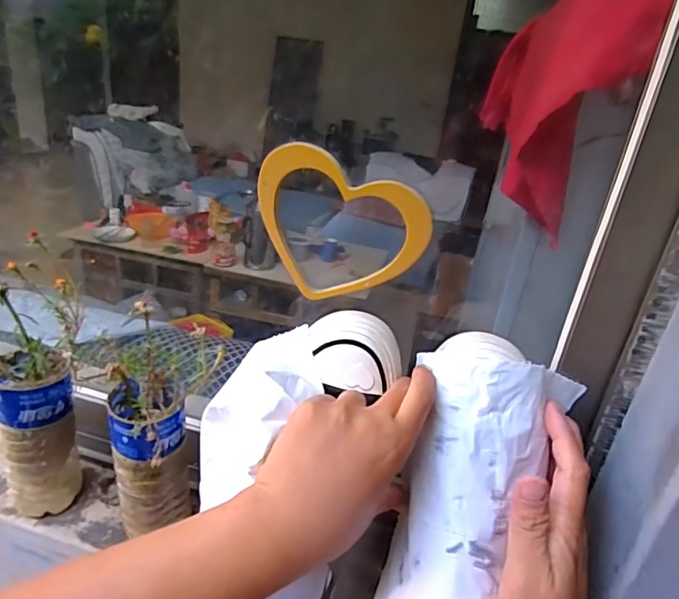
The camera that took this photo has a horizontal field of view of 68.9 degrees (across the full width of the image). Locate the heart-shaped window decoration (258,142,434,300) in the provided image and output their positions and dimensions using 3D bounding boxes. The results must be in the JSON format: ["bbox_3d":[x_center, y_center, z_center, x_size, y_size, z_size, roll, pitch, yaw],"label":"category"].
[{"bbox_3d":[0.001,-0.054,0.391,0.136,0.119,0.011,12,25,9],"label":"heart-shaped window decoration"}]

